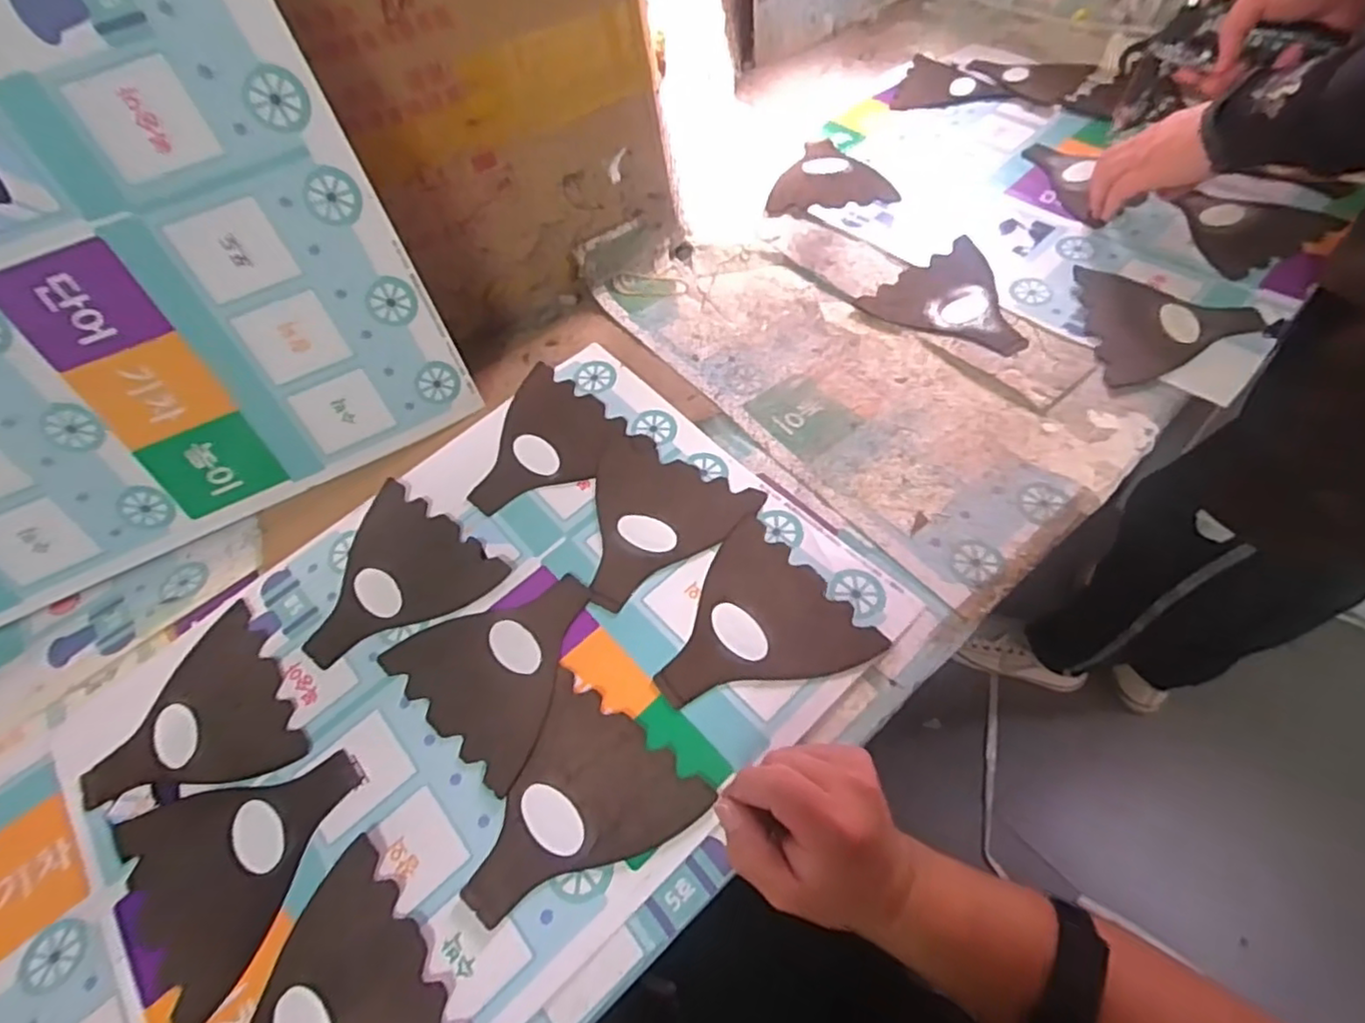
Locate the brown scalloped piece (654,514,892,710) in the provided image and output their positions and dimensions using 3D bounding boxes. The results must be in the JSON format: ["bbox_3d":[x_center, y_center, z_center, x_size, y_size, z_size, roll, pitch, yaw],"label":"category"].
[{"bbox_3d":[0.047,0.087,0.484,0.138,0.006,0.137,-37,58,-17],"label":"brown scalloped piece"}]

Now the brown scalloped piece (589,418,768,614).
[{"bbox_3d":[-0.034,0.008,0.548,0.146,0.009,0.143,28,65,20],"label":"brown scalloped piece"}]

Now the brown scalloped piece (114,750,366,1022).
[{"bbox_3d":[-0.285,0.219,0.445,0.145,0.008,0.144,-39,60,-16],"label":"brown scalloped piece"}]

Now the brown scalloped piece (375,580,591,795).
[{"bbox_3d":[-0.130,0.104,0.502,0.142,0.010,0.139,32,65,27],"label":"brown scalloped piece"}]

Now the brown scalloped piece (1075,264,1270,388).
[{"bbox_3d":[0.441,-0.172,0.610,0.140,0.011,0.151,0,55,9],"label":"brown scalloped piece"}]

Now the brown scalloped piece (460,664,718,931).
[{"bbox_3d":[-0.070,0.196,0.430,0.128,0.006,0.140,30,64,22],"label":"brown scalloped piece"}]

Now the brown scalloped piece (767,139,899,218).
[{"bbox_3d":[0.168,-0.404,0.799,0.145,0.010,0.132,-7,55,4],"label":"brown scalloped piece"}]

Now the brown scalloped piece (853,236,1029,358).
[{"bbox_3d":[0.265,-0.196,0.647,0.132,0.014,0.139,-30,56,-12],"label":"brown scalloped piece"}]

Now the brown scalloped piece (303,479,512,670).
[{"bbox_3d":[-0.231,0.058,0.530,0.139,0.015,0.138,28,63,25],"label":"brown scalloped piece"}]

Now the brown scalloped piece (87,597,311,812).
[{"bbox_3d":[-0.362,0.158,0.493,0.140,0.007,0.141,-34,63,-12],"label":"brown scalloped piece"}]

